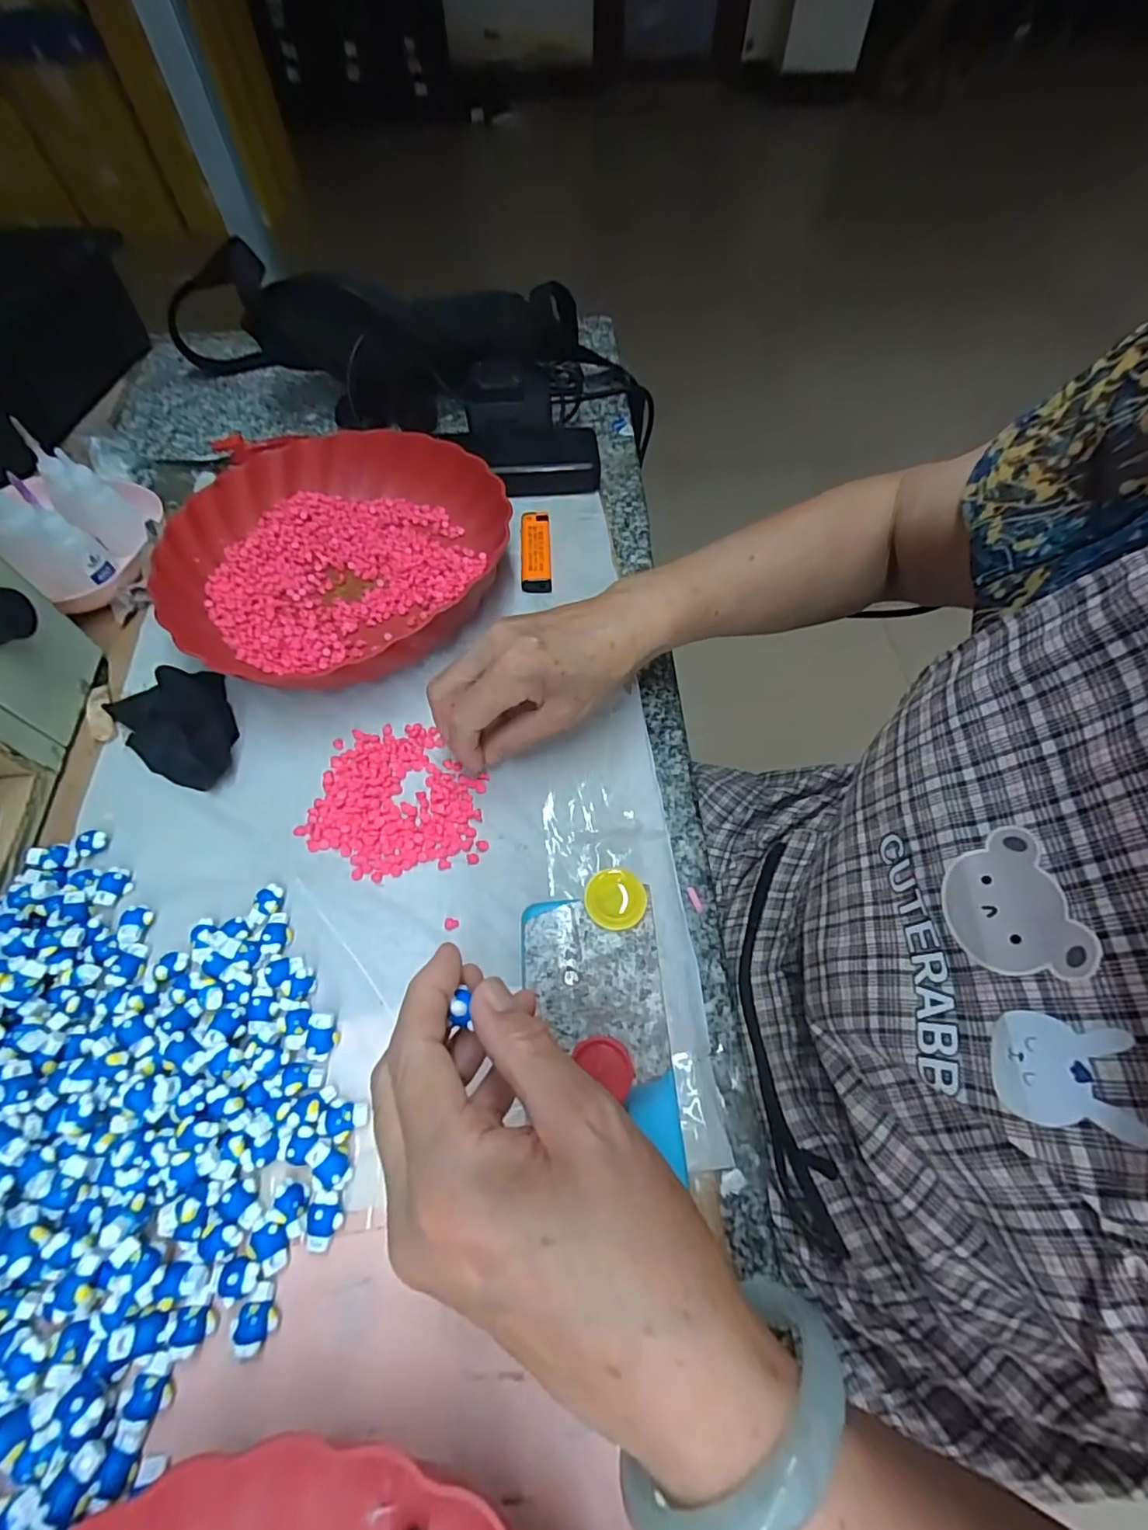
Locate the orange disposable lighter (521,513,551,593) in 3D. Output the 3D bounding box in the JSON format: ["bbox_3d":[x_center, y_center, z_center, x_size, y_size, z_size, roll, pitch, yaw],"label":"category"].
[{"bbox_3d":[-0.030,-0.168,0.445,0.022,0.015,0.081,-1,61,-3],"label":"orange disposable lighter"}]

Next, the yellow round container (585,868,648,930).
[{"bbox_3d":[0.020,0.062,0.265,0.028,0.004,0.028,0,61,1],"label":"yellow round container"}]

